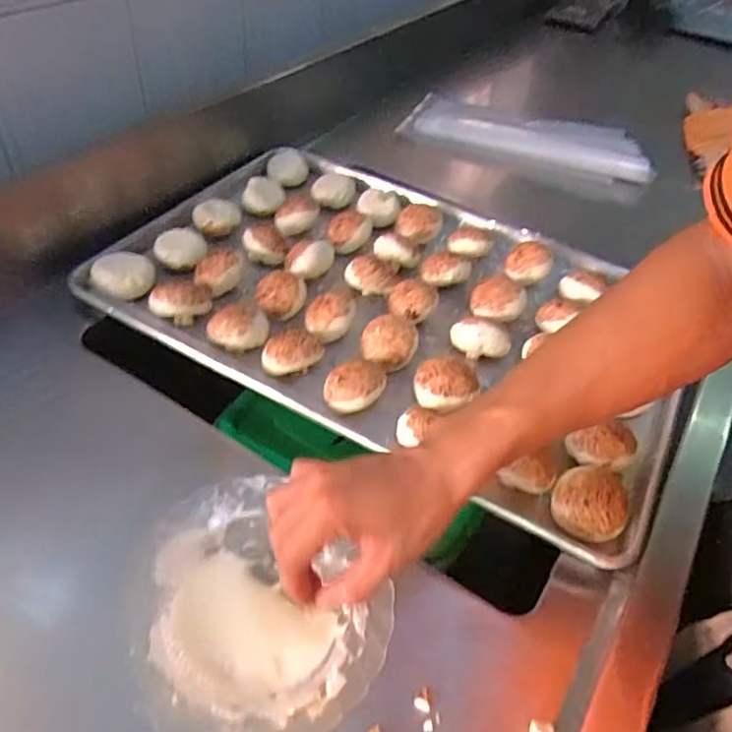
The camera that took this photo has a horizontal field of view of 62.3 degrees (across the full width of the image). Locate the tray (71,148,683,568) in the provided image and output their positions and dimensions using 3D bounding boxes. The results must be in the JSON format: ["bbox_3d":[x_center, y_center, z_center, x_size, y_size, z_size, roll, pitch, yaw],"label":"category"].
[{"bbox_3d":[0.038,-0.085,0.665,0.591,0.050,0.410,25,48,18],"label":"tray"}]

